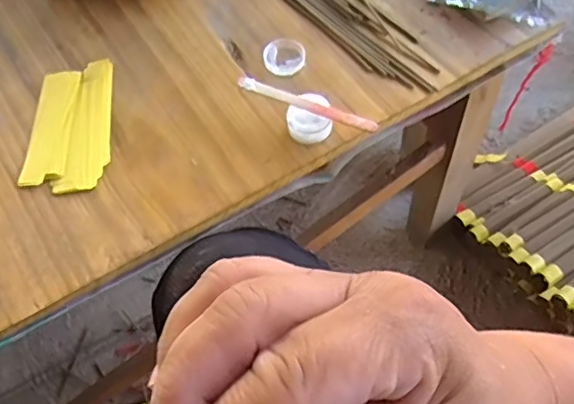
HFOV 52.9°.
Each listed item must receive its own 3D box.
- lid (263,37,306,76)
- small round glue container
[{"bbox_3d":[-0.003,-0.135,0.529,0.037,0.008,0.046,-19,60,-8],"label":"lid"},{"bbox_3d":[0.019,-0.067,0.475,0.033,0.027,0.035,-1,59,2],"label":"small round glue container"}]

